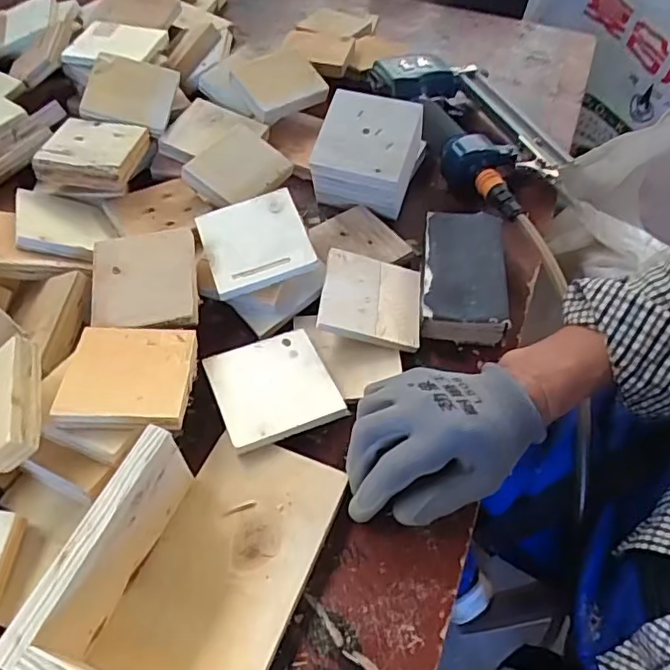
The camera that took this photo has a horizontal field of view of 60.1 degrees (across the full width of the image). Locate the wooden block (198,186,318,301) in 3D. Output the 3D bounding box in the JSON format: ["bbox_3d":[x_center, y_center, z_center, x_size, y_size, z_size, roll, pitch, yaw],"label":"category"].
[{"bbox_3d":[-0.072,-0.085,0.520,0.090,0.012,0.090,-19,69,-8],"label":"wooden block"}]

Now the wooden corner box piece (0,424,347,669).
[{"bbox_3d":[-0.081,0.134,0.354,0.117,0.083,0.187,19,54,13],"label":"wooden corner box piece"}]

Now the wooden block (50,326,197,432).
[{"bbox_3d":[-0.152,0.029,0.431,0.090,0.012,0.090,2,43,-3],"label":"wooden block"}]

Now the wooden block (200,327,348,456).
[{"bbox_3d":[-0.050,0.041,0.462,0.088,0.013,0.089,-19,55,-16],"label":"wooden block"}]

